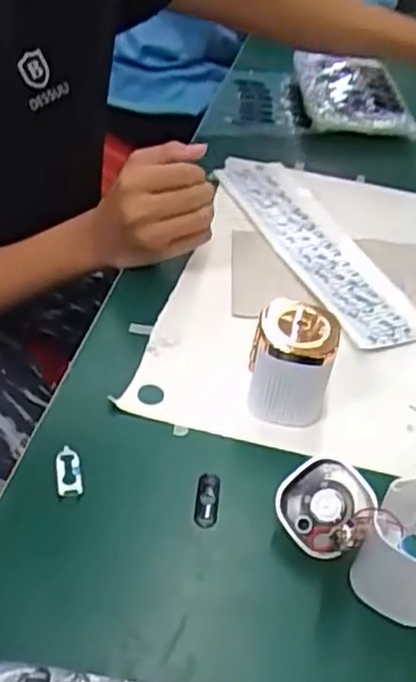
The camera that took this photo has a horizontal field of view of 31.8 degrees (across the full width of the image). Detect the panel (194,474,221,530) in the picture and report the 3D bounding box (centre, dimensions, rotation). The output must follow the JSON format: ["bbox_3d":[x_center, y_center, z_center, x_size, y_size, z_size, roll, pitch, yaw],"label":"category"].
[{"bbox_3d":[-0.001,0.107,0.481,0.015,0.008,0.040,8,41,2],"label":"panel"}]

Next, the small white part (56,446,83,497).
[{"bbox_3d":[-0.092,0.086,0.478,0.015,0.007,0.036,-7,57,-16],"label":"small white part"}]

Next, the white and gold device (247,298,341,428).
[{"bbox_3d":[0.059,0.014,0.519,0.056,0.077,0.052,8,41,2],"label":"white and gold device"}]

